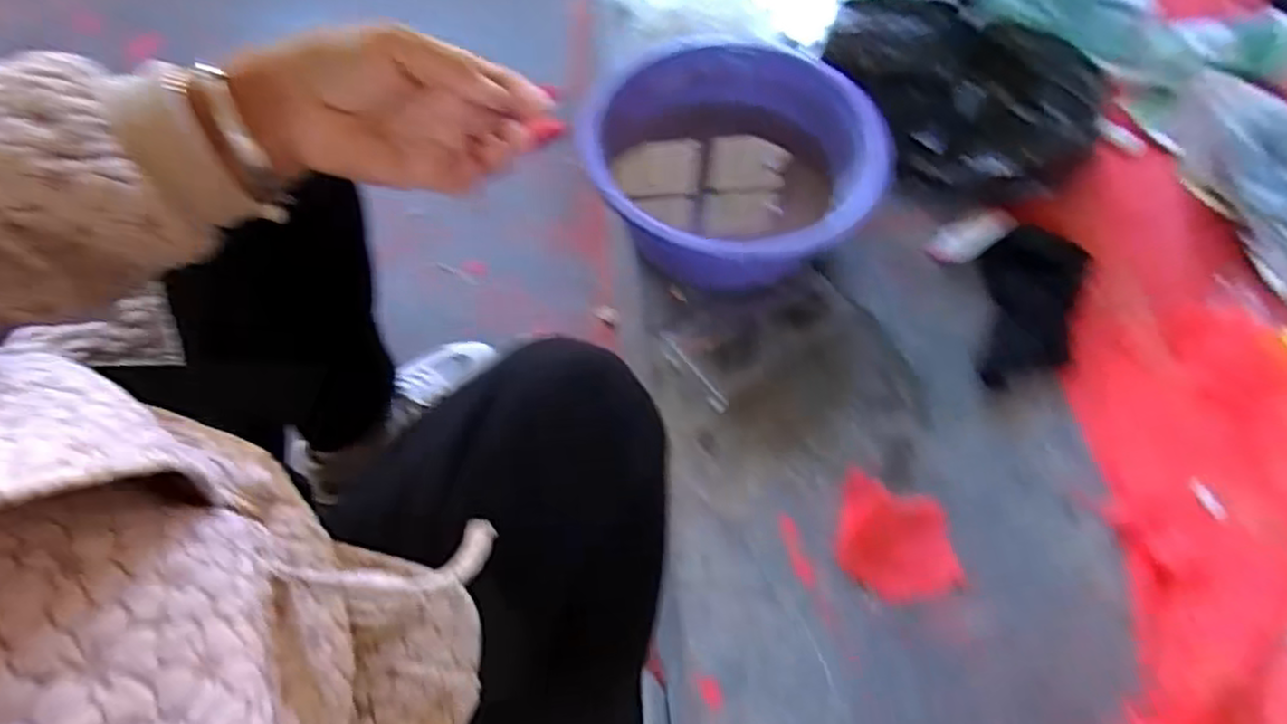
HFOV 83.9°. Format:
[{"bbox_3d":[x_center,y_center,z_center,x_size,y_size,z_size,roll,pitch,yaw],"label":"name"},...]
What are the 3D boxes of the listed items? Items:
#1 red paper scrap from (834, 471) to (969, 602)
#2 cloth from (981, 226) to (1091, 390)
[{"bbox_3d":[0.218,0.151,0.608,0.100,0.004,0.096,15,61,7],"label":"red paper scrap"},{"bbox_3d":[0.386,-0.055,0.719,0.094,0.036,0.177,21,62,10],"label":"cloth"}]

